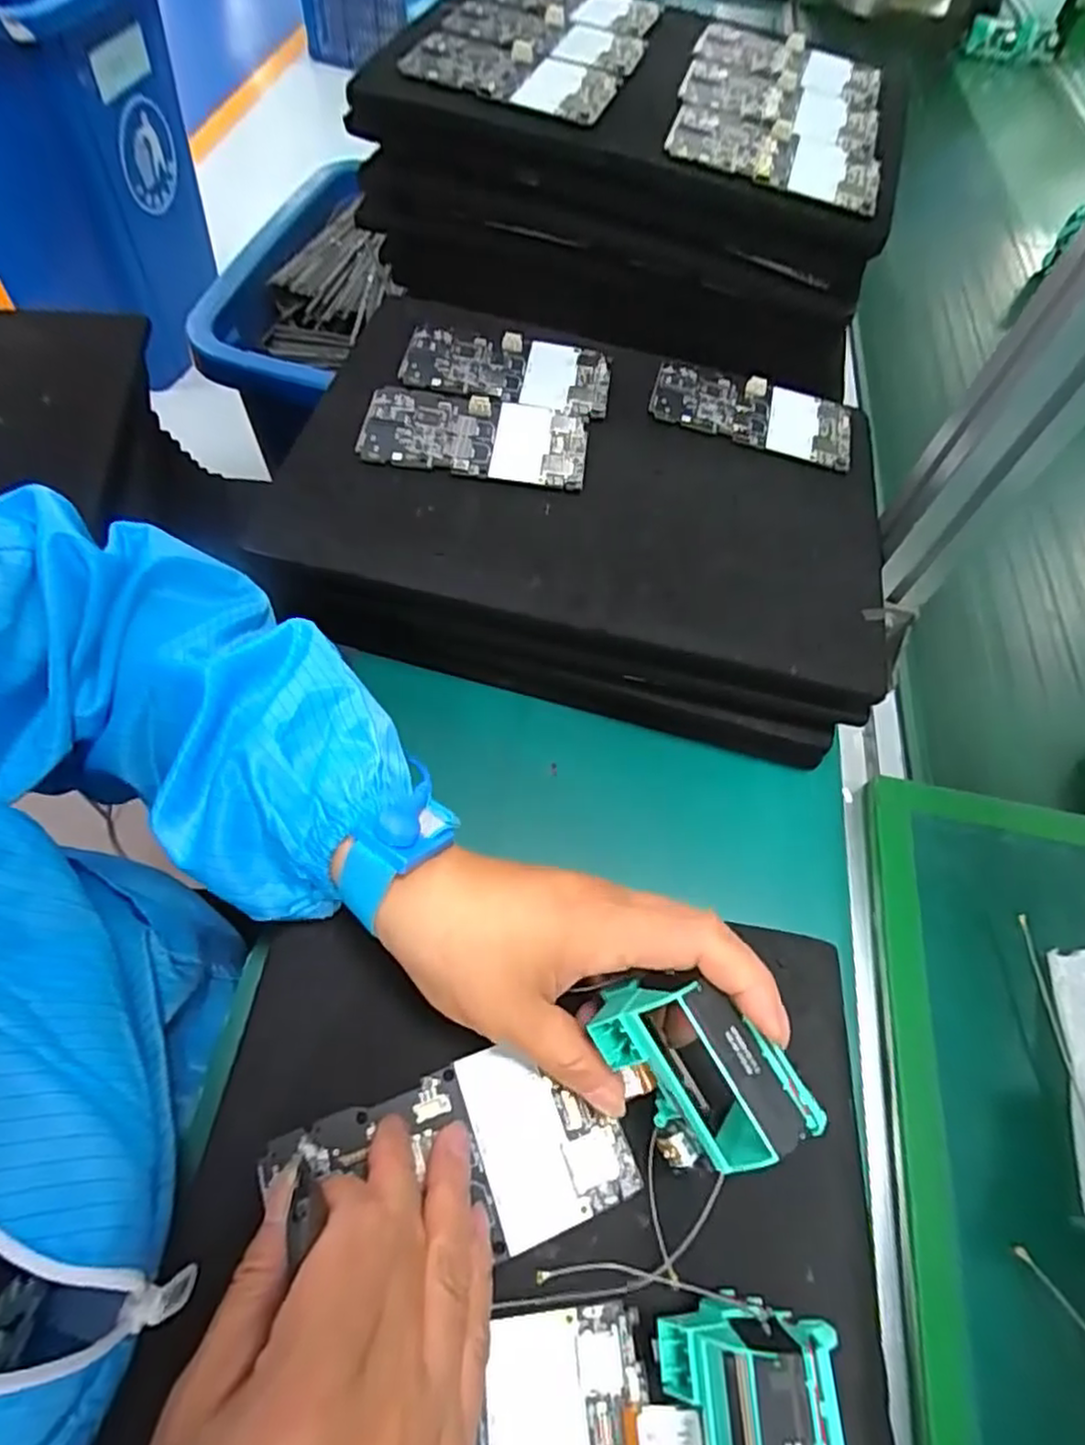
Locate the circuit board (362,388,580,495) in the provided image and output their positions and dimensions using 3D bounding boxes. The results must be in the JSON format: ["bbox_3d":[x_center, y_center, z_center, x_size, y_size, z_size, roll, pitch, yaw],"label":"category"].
[{"bbox_3d":[-0.039,-0.171,0.411,0.129,0.011,0.064,7,60,-3],"label":"circuit board"}]

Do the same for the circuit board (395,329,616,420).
[{"bbox_3d":[-0.021,-0.229,0.441,0.128,0.005,0.069,12,59,0],"label":"circuit board"}]

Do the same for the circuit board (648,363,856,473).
[{"bbox_3d":[0.139,-0.206,0.449,0.131,0.005,0.066,16,60,3],"label":"circuit board"}]

